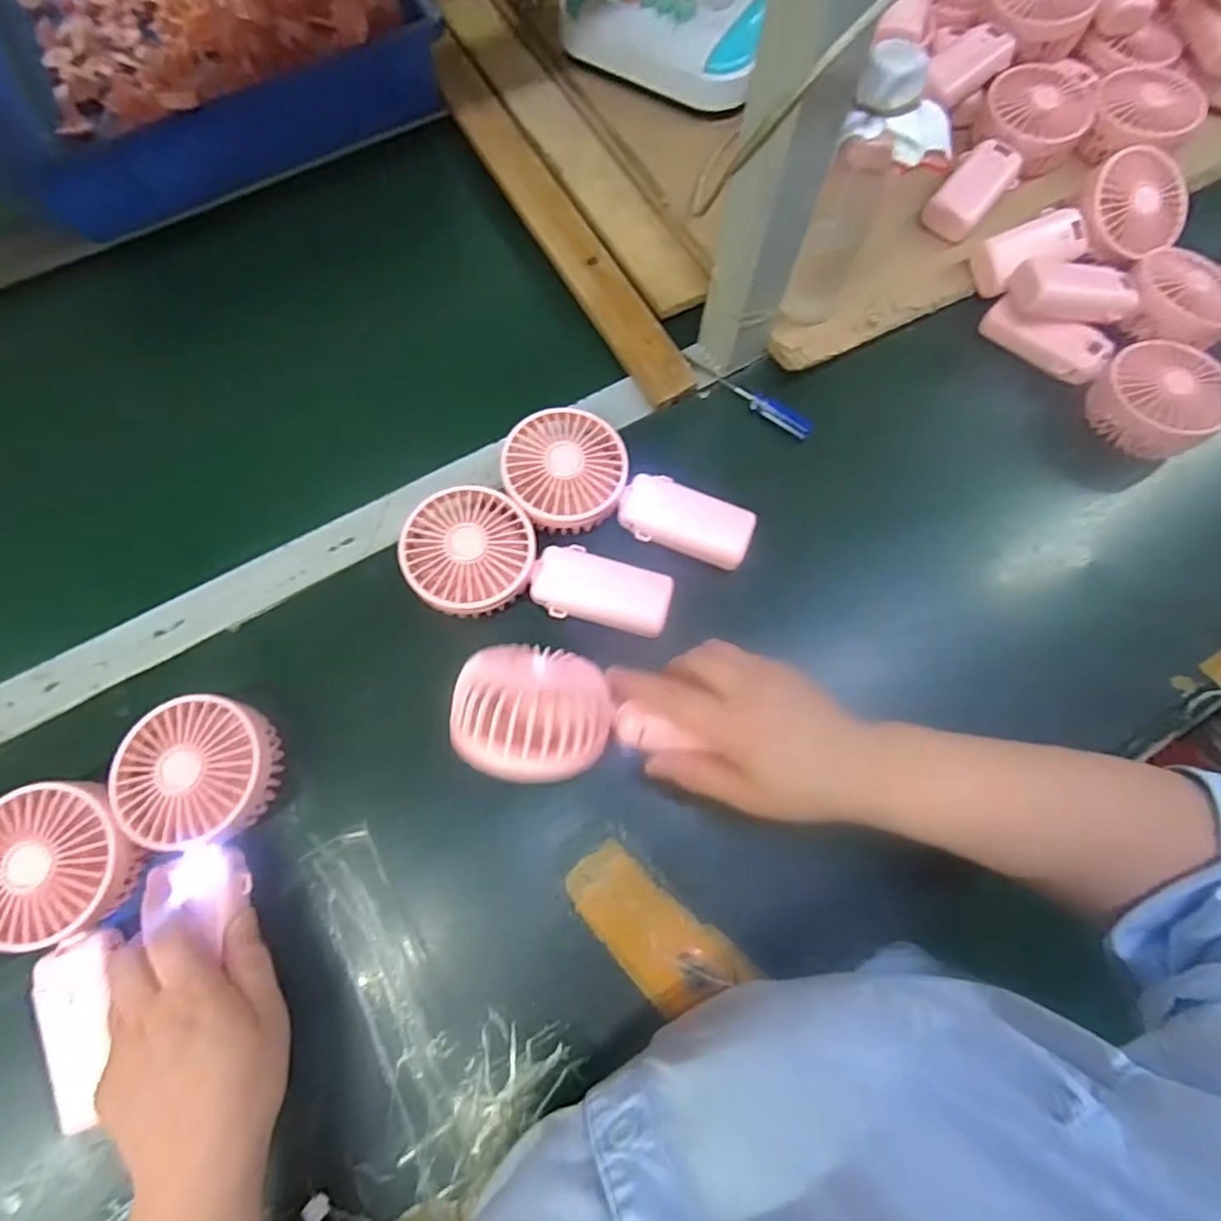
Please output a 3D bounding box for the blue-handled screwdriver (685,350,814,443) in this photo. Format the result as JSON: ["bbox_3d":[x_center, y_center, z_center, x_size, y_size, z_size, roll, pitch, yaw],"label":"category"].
[{"bbox_3d":[0.109,-0.173,0.496,0.117,0.015,0.013,38,74,10],"label":"blue-handled screwdriver"}]

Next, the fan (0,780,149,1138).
[{"bbox_3d":[-0.311,0.190,0.349,0.081,0.037,0.178,-14,81,-7],"label":"fan"}]

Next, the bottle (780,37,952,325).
[{"bbox_3d":[0.171,-0.270,0.423,0.062,0.169,0.053,21,72,5],"label":"bottle"}]

